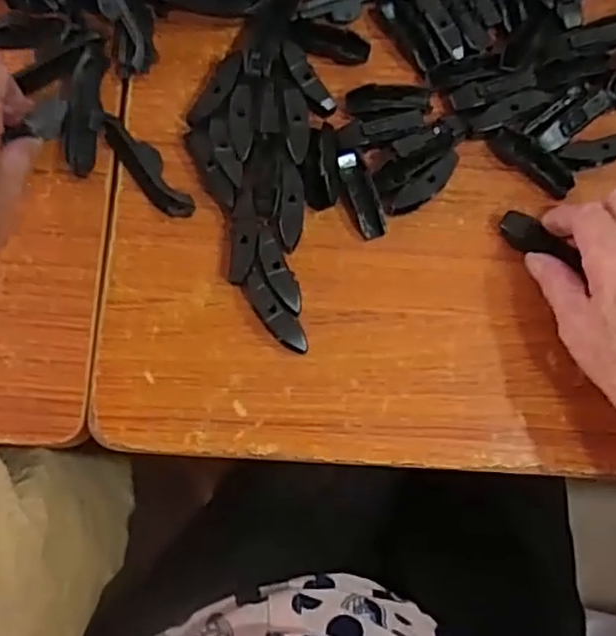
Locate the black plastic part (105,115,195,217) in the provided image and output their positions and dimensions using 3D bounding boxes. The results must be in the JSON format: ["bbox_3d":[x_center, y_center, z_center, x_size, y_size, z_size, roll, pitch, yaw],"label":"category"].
[{"bbox_3d":[-0.093,-0.088,0.400,0.019,0.012,0.074,-36,85,-8],"label":"black plastic part"}]

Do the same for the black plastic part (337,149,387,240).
[{"bbox_3d":[0.030,-0.074,0.404,0.017,0.012,0.055,-21,82,-7],"label":"black plastic part"}]

